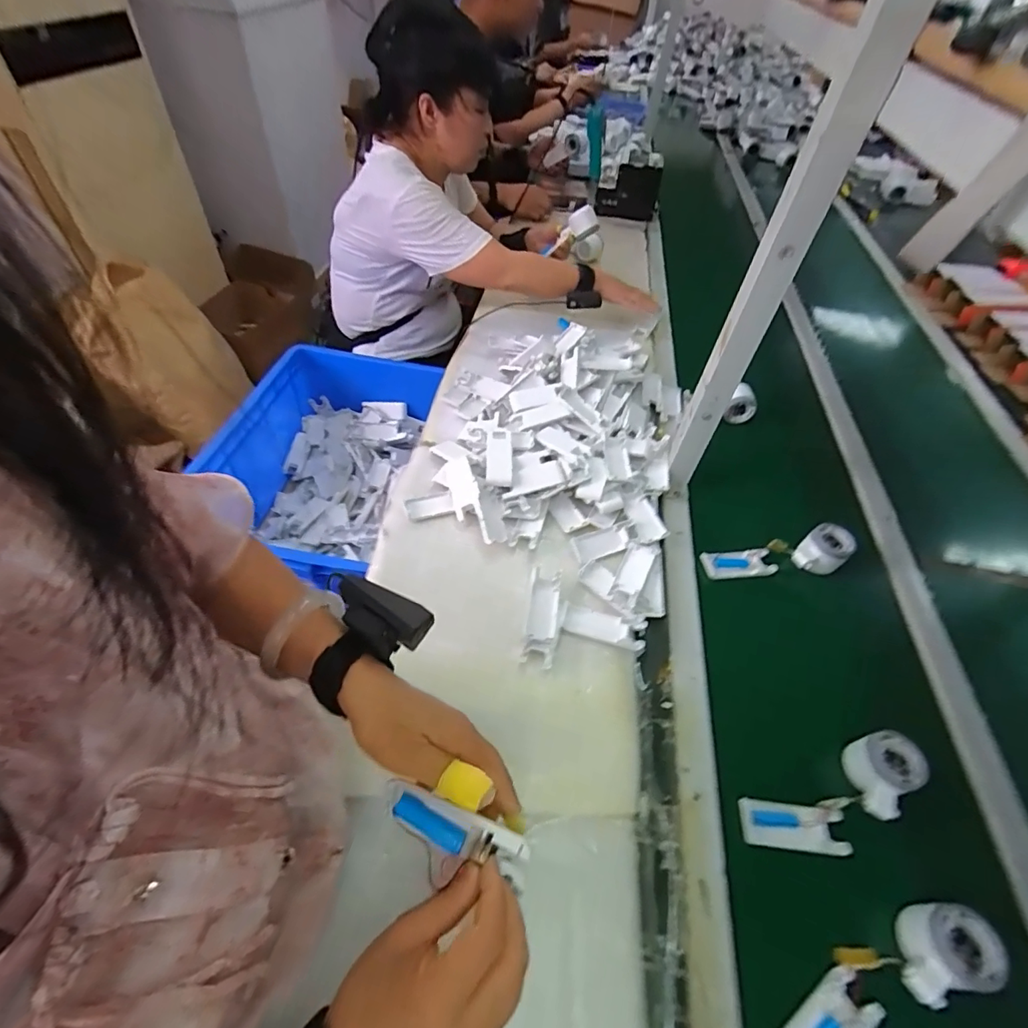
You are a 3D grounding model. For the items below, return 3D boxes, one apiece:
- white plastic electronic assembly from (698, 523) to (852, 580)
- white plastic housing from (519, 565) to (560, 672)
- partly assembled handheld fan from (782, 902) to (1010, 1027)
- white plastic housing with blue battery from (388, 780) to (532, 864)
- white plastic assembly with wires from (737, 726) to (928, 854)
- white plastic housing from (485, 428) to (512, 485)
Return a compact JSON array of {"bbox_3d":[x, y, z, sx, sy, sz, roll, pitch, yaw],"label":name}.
[{"bbox_3d":[0.385,0.067,0.721,0.214,0.062,0.054,-7,54,-11],"label":"white plastic electronic assembly"},{"bbox_3d":[0.036,0.131,0.626,0.038,0.020,0.123,9,52,1],"label":"white plastic housing"},{"bbox_3d":[0.320,0.415,0.425,0.227,0.045,0.059,-16,56,-17],"label":"partly assembled handheld fan"},{"bbox_3d":[-0.037,0.206,0.319,0.098,0.021,0.024,8,51,20],"label":"white plastic housing with blue battery"},{"bbox_3d":[0.345,0.311,0.529,0.212,0.044,0.079,-22,57,-5],"label":"white plastic assembly with wires"},{"bbox_3d":[-0.023,-0.089,0.752,0.039,0.013,0.104,2,51,-4],"label":"white plastic housing"}]

